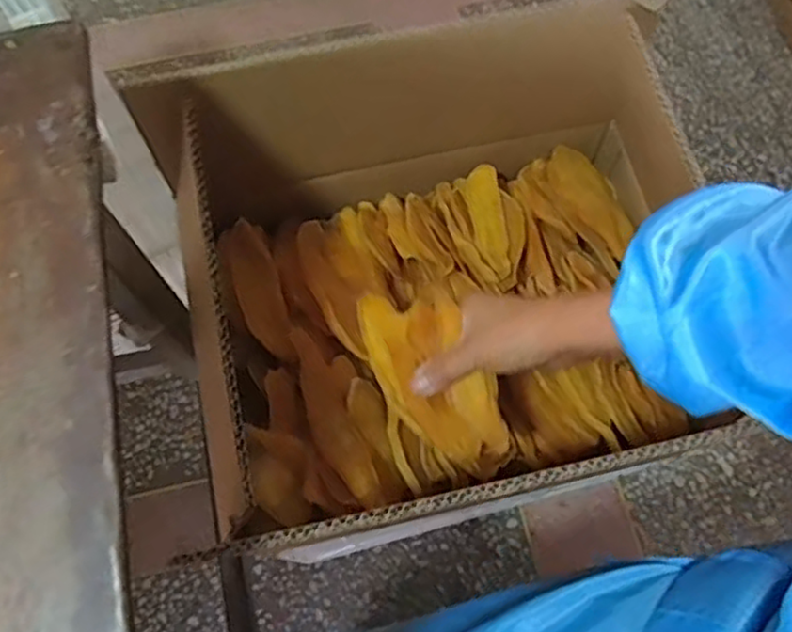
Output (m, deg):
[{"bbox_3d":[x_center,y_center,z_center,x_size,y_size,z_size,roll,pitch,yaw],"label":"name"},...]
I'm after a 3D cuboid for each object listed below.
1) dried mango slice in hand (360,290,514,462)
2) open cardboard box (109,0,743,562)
[{"bbox_3d":[0.025,0.042,0.502,0.079,0.014,0.138,-29,85,34],"label":"dried mango slice in hand"},{"bbox_3d":[0.045,-0.031,0.540,0.391,0.203,0.339,-14,69,-5],"label":"open cardboard box"}]

